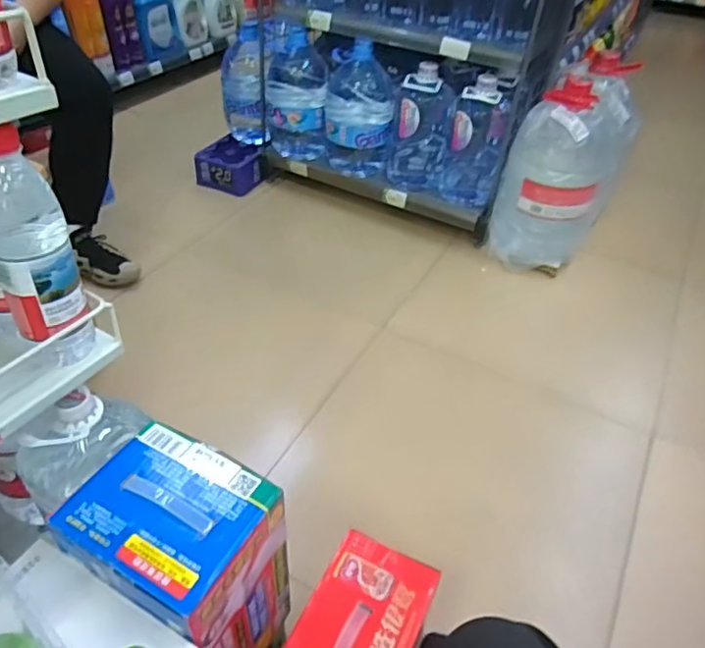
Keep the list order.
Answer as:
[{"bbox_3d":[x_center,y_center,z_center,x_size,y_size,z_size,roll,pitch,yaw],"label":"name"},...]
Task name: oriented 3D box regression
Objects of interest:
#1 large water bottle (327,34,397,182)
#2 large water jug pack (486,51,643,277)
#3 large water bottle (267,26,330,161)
[{"bbox_3d":[0.022,-0.590,1.655,0.196,0.344,0.151,2,42,-2],"label":"large water bottle"},{"bbox_3d":[0.605,-0.458,1.597,0.254,0.442,0.498,25,46,22],"label":"large water jug pack"},{"bbox_3d":[-0.163,-0.652,1.714,0.177,0.341,0.150,-4,43,-9],"label":"large water bottle"}]

